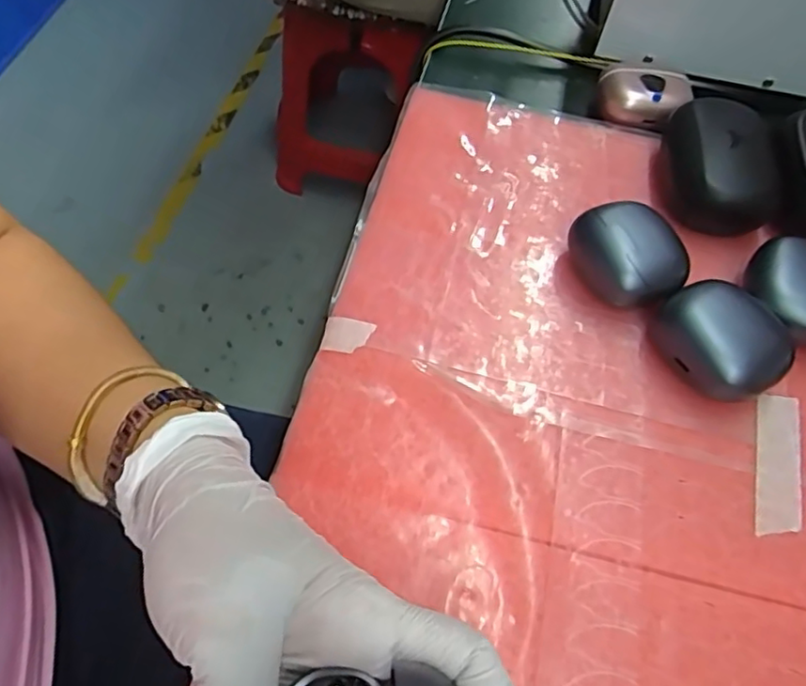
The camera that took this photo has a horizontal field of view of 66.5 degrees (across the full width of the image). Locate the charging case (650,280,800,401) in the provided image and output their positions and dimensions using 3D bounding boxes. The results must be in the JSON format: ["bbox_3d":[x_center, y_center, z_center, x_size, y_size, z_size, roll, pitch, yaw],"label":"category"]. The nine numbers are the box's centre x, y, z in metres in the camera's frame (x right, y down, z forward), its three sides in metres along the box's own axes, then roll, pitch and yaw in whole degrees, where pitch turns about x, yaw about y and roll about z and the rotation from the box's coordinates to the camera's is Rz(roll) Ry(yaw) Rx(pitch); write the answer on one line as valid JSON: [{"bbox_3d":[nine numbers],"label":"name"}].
[{"bbox_3d":[0.147,0.001,0.288,0.044,0.029,0.055,-33,67,-22],"label":"charging case"}]

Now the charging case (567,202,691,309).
[{"bbox_3d":[0.114,-0.044,0.311,0.046,0.029,0.051,-13,61,-13],"label":"charging case"}]

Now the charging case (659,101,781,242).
[{"bbox_3d":[0.176,-0.101,0.346,0.056,0.039,0.081,12,58,3],"label":"charging case"}]

